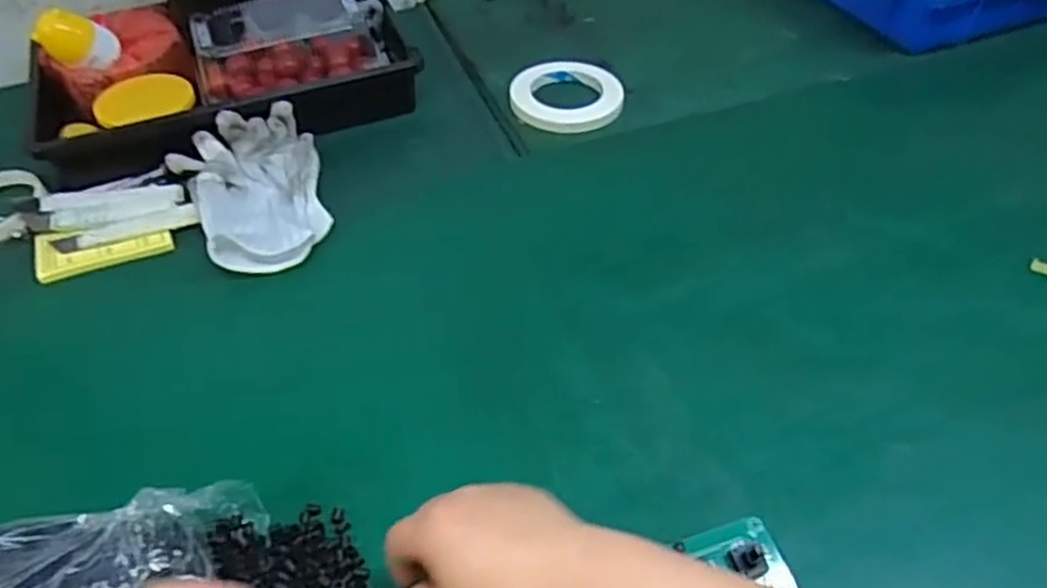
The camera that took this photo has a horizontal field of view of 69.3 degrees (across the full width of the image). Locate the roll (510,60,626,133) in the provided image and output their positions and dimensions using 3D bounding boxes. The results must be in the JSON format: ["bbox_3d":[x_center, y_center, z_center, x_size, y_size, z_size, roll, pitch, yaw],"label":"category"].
[{"bbox_3d":[0.046,-0.209,0.790,0.115,0.016,0.111,-1,47,1],"label":"roll"}]

